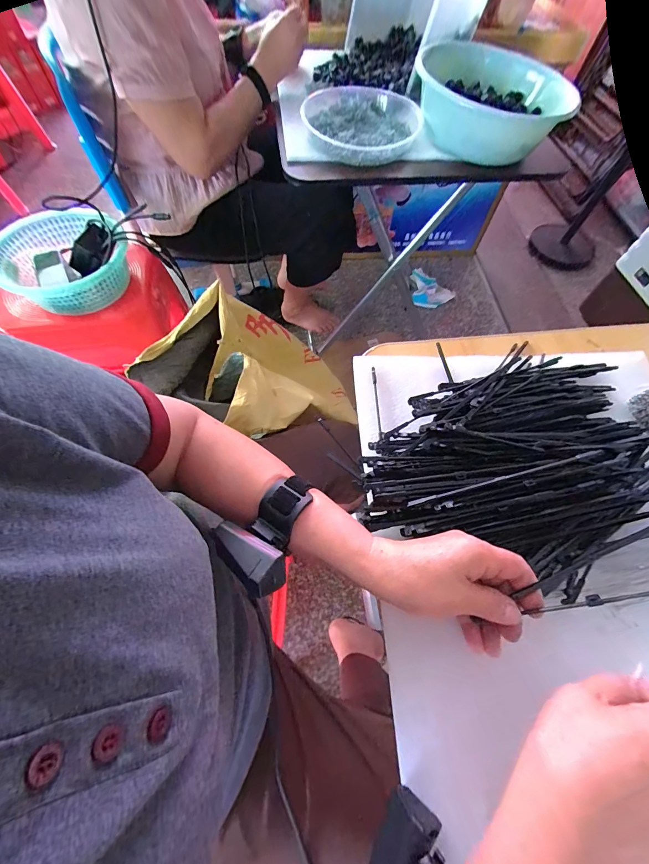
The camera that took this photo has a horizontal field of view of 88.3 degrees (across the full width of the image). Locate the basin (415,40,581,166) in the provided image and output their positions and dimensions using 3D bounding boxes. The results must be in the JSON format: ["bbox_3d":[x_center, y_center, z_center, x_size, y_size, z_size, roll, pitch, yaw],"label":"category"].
[{"bbox_3d":[0.308,-0.622,0.638,0.262,0.098,0.200,-4,64,-5],"label":"basin"}]

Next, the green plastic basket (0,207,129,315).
[{"bbox_3d":[-0.511,-0.336,0.663,0.235,0.077,0.219,-25,68,-14],"label":"green plastic basket"}]

